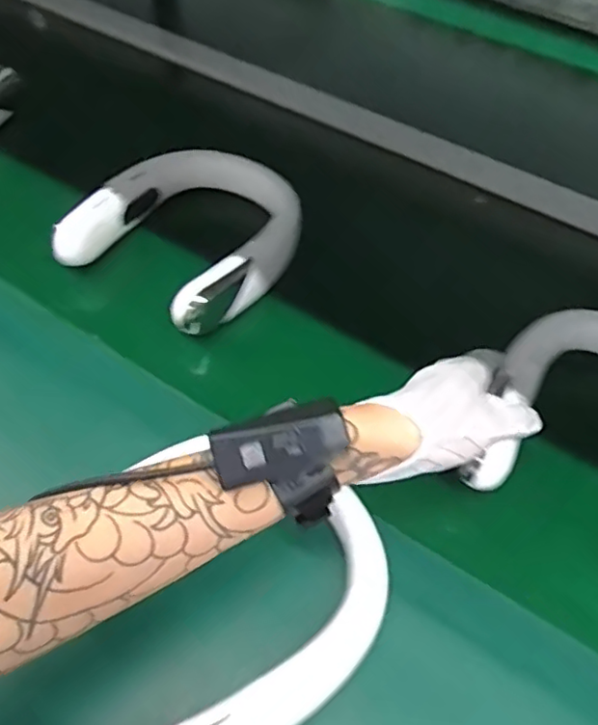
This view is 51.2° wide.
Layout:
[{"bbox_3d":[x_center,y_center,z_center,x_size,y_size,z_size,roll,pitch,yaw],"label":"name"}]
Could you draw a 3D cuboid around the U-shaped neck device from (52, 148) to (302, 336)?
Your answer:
[{"bbox_3d":[-0.100,-0.131,0.608,0.189,0.051,0.208,26,56,17],"label":"U-shaped neck device"}]

